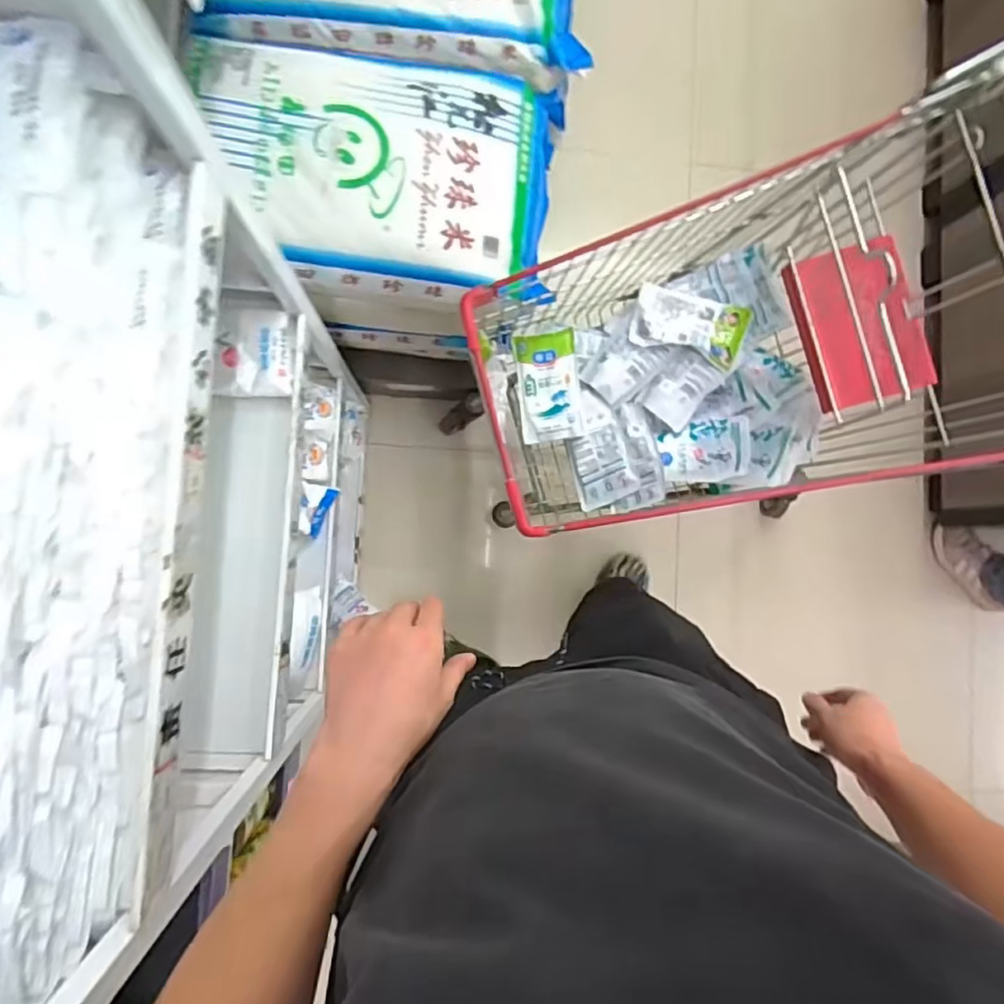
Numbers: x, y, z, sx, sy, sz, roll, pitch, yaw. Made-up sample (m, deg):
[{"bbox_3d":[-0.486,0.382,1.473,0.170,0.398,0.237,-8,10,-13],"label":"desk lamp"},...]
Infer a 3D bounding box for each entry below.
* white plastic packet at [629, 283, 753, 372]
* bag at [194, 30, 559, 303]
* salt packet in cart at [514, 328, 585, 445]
[{"bbox_3d":[0.318,-0.299,1.059,0.182,0.020,0.113,18,79,9],"label":"white plastic packet"},{"bbox_3d":[-0.173,-0.506,0.962,0.527,0.118,0.366,1,87,-6],"label":"bag"},{"bbox_3d":[0.081,-0.202,1.087,0.105,0.022,0.189,-7,88,13],"label":"salt packet in cart"}]

